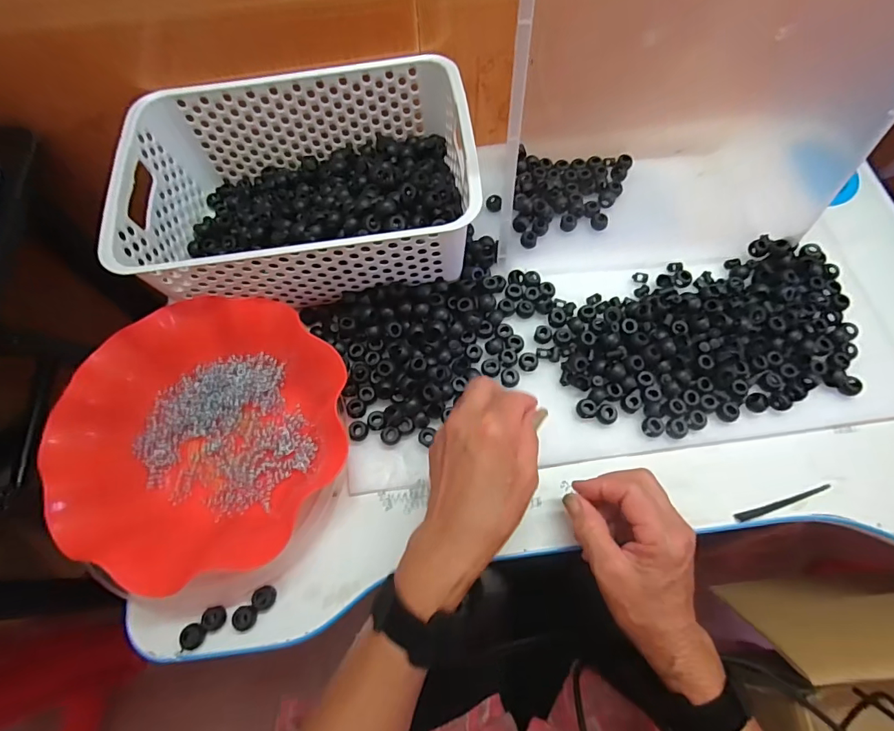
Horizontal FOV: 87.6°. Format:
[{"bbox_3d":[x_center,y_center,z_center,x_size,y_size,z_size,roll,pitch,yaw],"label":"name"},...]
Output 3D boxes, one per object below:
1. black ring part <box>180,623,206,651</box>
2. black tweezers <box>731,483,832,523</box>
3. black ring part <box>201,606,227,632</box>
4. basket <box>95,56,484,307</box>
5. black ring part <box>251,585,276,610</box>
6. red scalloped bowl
[{"bbox_3d":[-0.194,0.208,0.358,0.017,0.011,0.018,0,67,1],"label":"black ring part"},{"bbox_3d":[0.284,0.117,0.394,0.085,0.011,0.008,-16,68,-6],"label":"black tweezers"},{"bbox_3d":[-0.181,0.197,0.363,0.016,0.012,0.017,0,67,1],"label":"black ring part"},{"bbox_3d":[-0.132,-0.170,0.440,0.301,0.094,0.199,-6,67,-2],"label":"basket"},{"bbox_3d":[-0.144,0.184,0.369,0.015,0.015,0.016,0,67,1],"label":"black ring part"},{"bbox_3d":[-0.199,0.051,0.392,0.219,0.067,0.210,0,67,1],"label":"red scalloped bowl"}]

